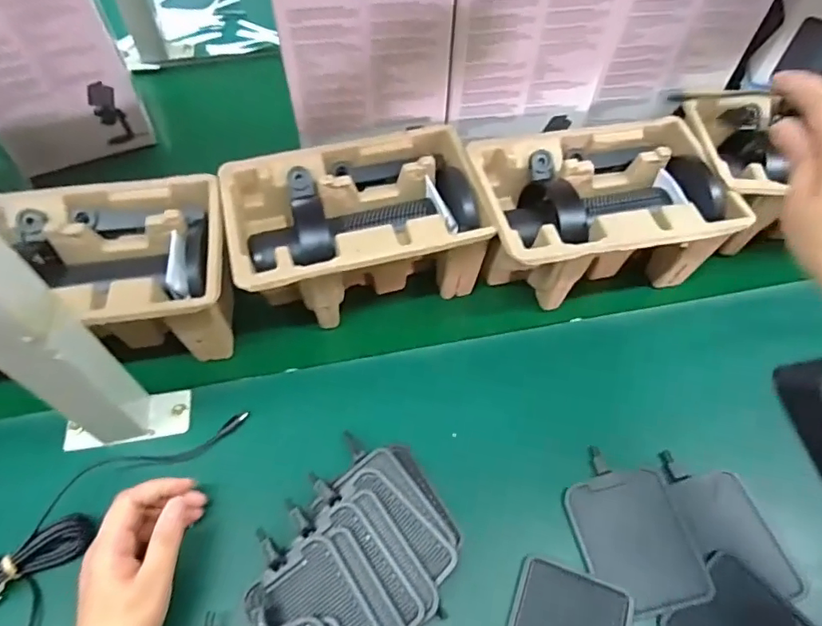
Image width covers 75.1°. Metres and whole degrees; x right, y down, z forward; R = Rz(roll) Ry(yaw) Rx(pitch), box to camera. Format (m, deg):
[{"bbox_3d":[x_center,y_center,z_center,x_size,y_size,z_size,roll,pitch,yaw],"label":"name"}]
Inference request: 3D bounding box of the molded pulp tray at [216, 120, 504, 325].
[{"bbox_3d":[-0.048,-0.080,0.512,0.220,0.104,0.147,-15,59,-7],"label":"molded pulp tray"}]

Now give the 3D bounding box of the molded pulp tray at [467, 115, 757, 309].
[{"bbox_3d":[0.176,-0.099,0.523,0.226,0.122,0.151,-10,59,-4],"label":"molded pulp tray"}]

